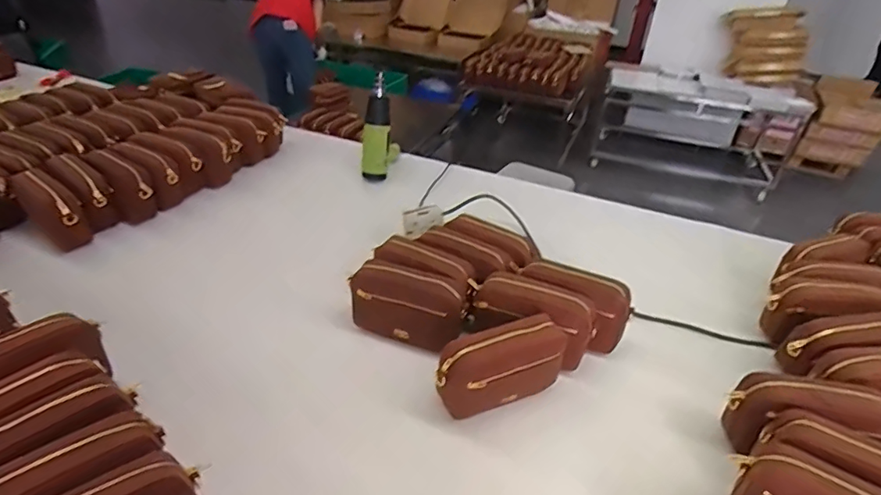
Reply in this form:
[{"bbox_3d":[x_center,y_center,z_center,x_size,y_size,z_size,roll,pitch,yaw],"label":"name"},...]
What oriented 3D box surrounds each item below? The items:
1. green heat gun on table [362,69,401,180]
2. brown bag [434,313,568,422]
[{"bbox_3d":[-0.167,-0.329,1.415,0.070,0.267,0.175,9,33,8],"label":"green heat gun on table"},{"bbox_3d":[0.090,0.184,0.761,0.196,0.135,0.058,-11,35,-22],"label":"brown bag"}]

